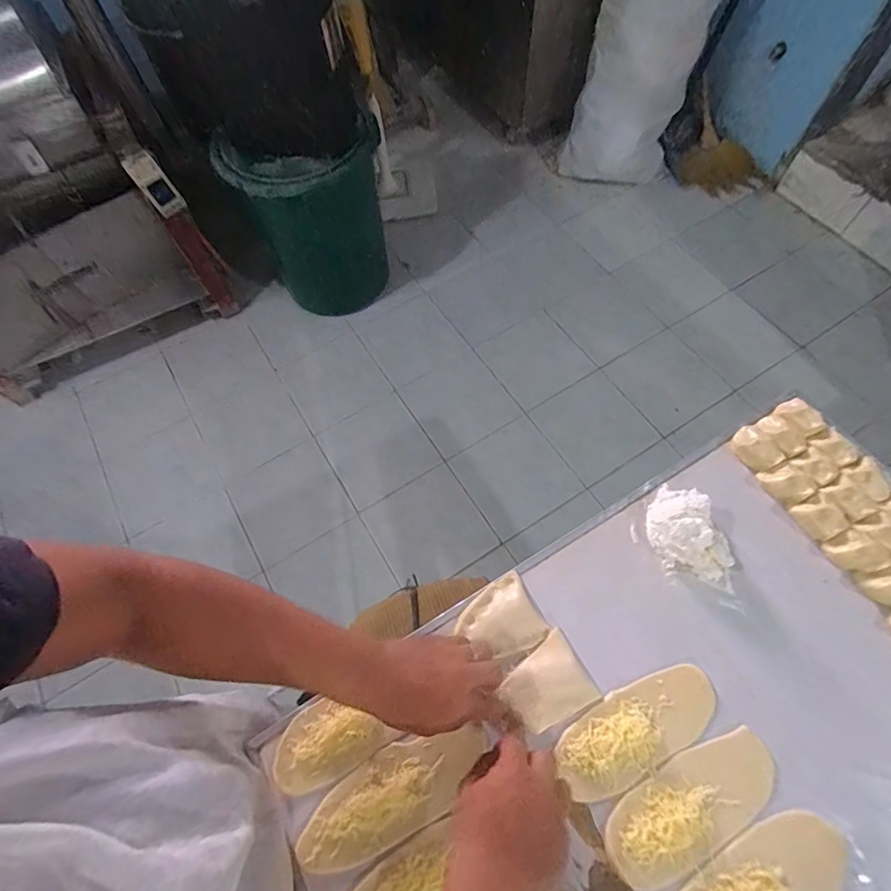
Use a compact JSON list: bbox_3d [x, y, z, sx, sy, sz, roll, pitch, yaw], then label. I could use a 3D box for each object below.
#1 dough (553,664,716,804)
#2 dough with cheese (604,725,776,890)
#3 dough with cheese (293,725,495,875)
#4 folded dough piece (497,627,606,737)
[{"bbox_3d":[0.192,0.282,0.486,0.172,0.009,0.069,-26,64,-10],"label":"dough"},{"bbox_3d":[0.233,0.338,0.456,0.178,0.013,0.072,-27,65,-11],"label":"dough with cheese"},{"bbox_3d":[-0.048,0.336,0.471,0.193,0.009,0.071,-25,64,-10],"label":"dough with cheese"},{"bbox_3d":[0.106,0.248,0.501,0.083,0.018,0.071,-31,65,-13],"label":"folded dough piece"}]

